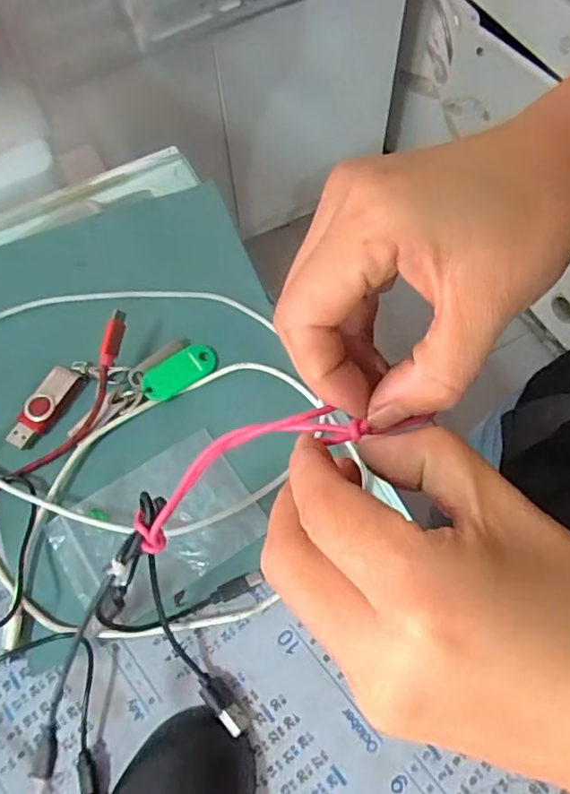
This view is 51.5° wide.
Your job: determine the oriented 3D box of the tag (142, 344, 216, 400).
[{"bbox_3d":[-0.063,-0.015,0.353,0.046,0.004,0.021,-34,79,-16],"label":"tag"}]

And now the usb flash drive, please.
[{"bbox_3d":[-0.139,0.006,0.343,0.019,0.008,0.052,29,69,14],"label":"usb flash drive"}]

